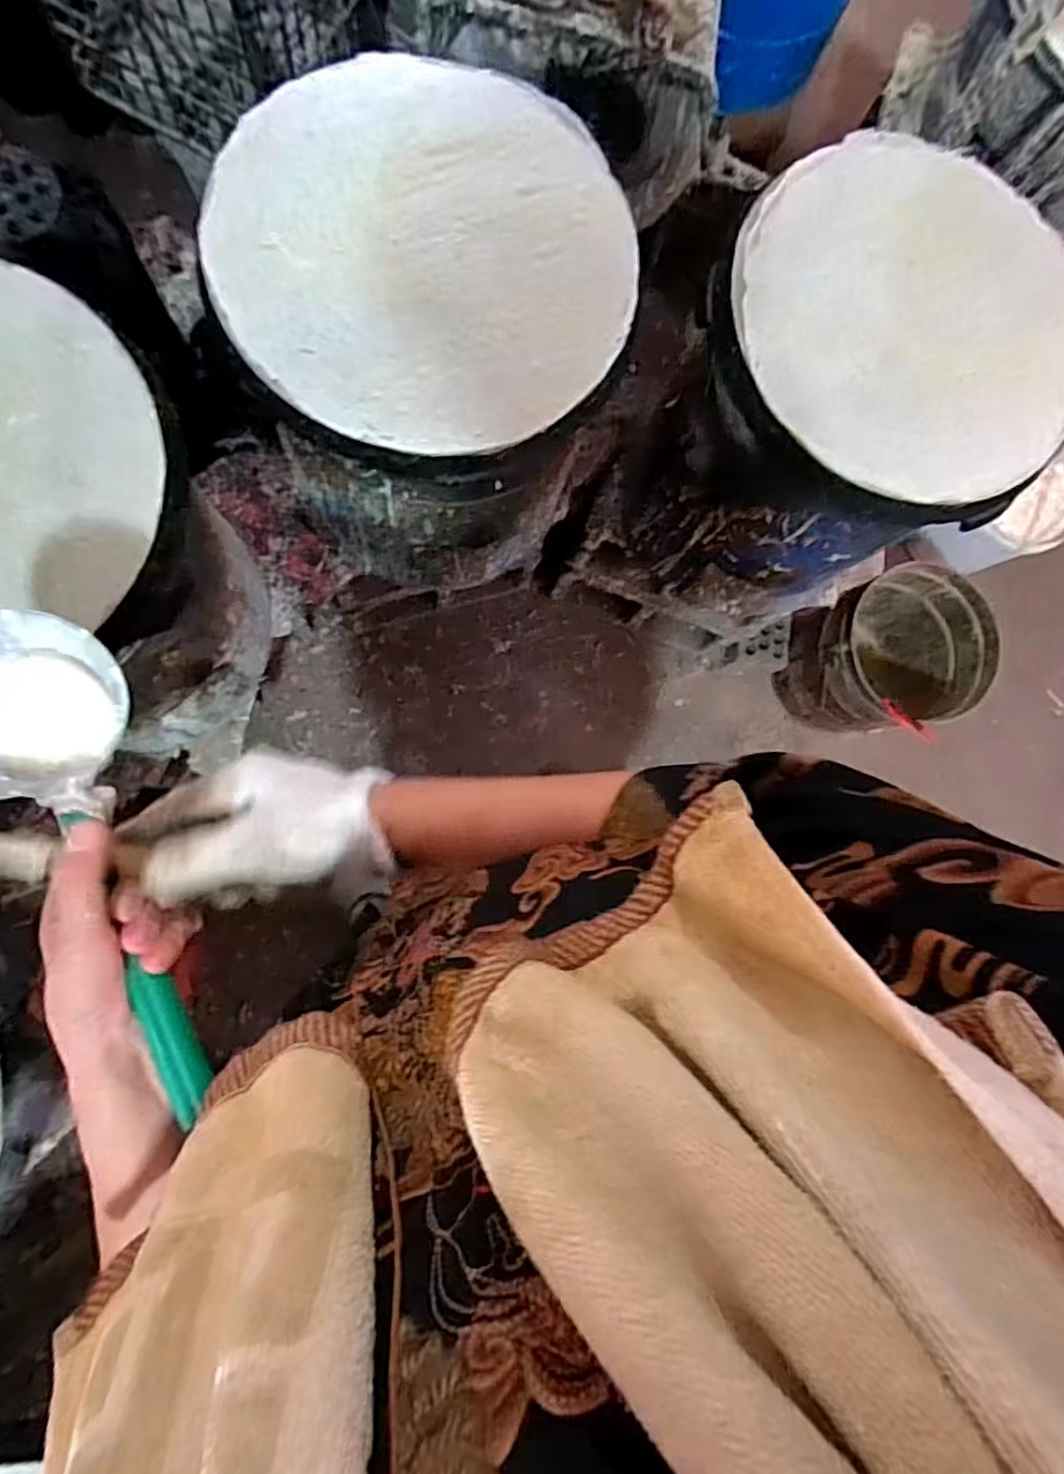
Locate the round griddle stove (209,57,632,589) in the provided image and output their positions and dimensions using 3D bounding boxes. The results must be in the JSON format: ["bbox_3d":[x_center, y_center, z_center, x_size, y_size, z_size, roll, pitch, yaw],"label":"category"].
[{"bbox_3d":[-0.117,-0.429,0.798,0.377,0.357,0.380,1,85,-8],"label":"round griddle stove"}]

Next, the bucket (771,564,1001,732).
[{"bbox_3d":[0.680,-0.154,1.374,0.276,0.338,0.291,1,85,-8],"label":"bucket"}]

